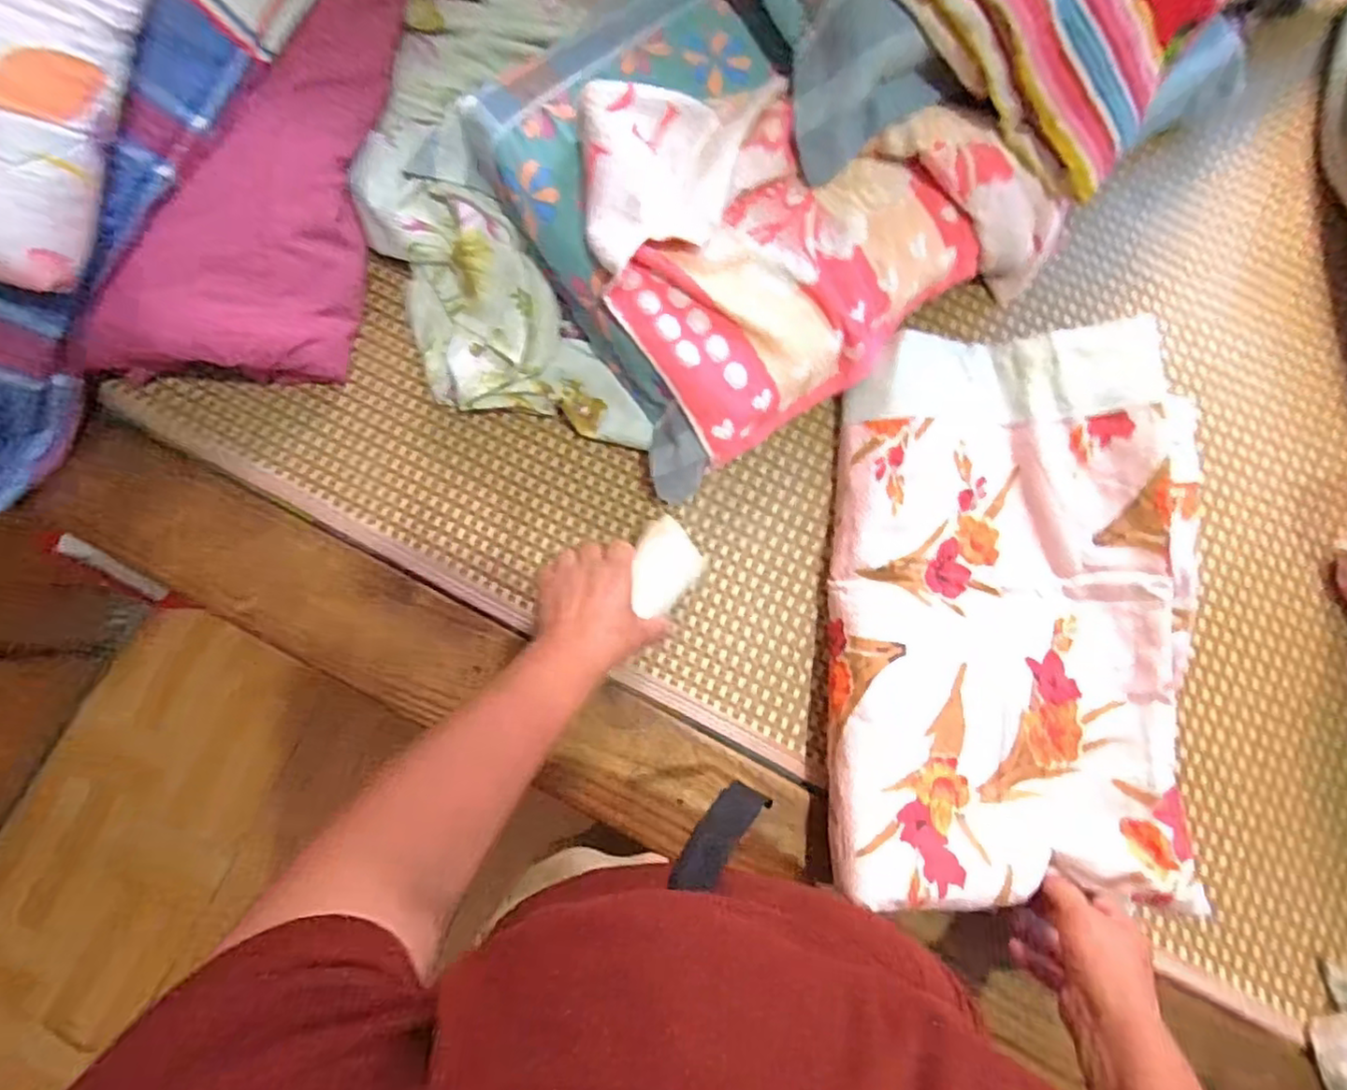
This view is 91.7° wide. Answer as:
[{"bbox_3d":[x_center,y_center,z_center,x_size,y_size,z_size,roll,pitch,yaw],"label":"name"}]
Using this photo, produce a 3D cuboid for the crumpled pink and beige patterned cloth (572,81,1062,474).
[{"bbox_3d":[0.123,-0.283,0.554,0.387,0.111,0.267,-32,84,-4],"label":"crumpled pink and beige patterned cloth"}]

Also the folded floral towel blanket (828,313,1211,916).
[{"bbox_3d":[0.284,0.045,0.538,0.293,0.066,0.453,3,83,0],"label":"folded floral towel blanket"}]

